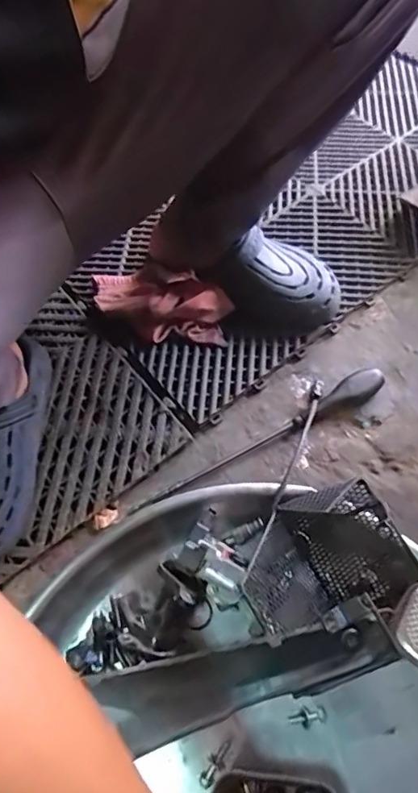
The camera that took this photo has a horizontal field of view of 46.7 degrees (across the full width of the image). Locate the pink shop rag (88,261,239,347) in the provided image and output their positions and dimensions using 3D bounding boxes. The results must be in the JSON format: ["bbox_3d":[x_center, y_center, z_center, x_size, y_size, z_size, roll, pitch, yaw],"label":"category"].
[{"bbox_3d":[-0.069,-0.127,0.625,0.196,0.069,0.097,27,66,16],"label":"pink shop rag"}]

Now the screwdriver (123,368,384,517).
[{"bbox_3d":[0.058,0.049,0.564,0.333,0.032,0.027,-26,63,-10],"label":"screwdriver"}]

